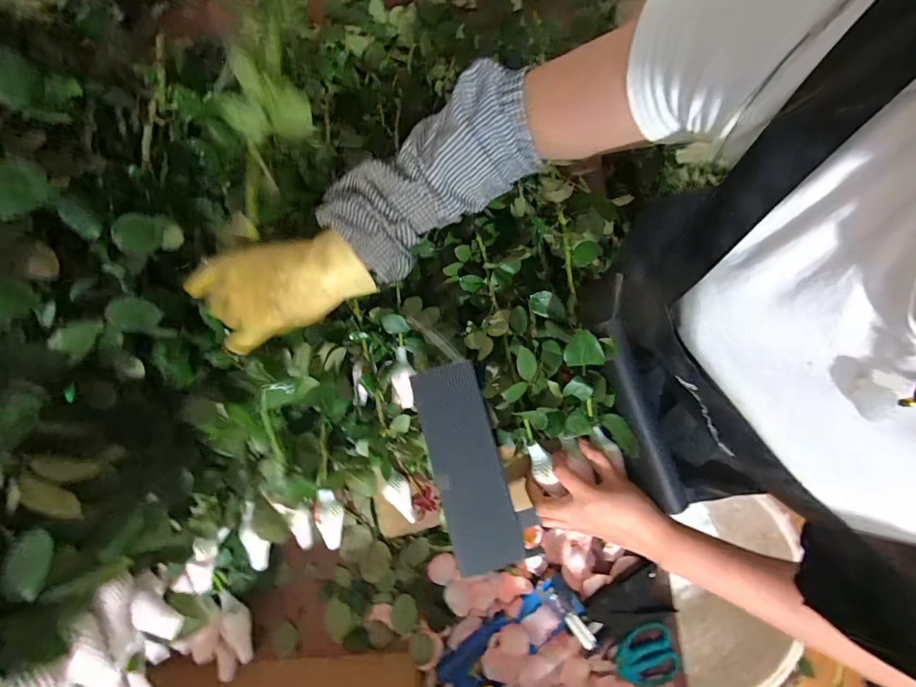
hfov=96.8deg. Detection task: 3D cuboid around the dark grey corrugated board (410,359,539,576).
[{"bbox_3d":[0.014,0.126,0.434,0.083,0.009,0.209,-14,79,-19],"label":"dark grey corrugated board"}]

